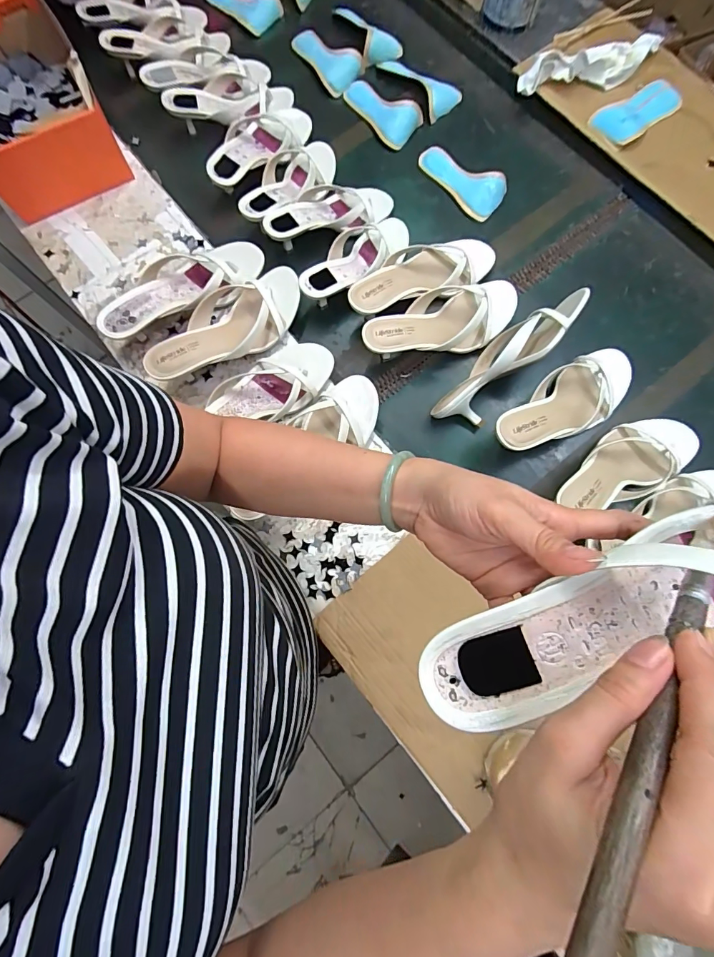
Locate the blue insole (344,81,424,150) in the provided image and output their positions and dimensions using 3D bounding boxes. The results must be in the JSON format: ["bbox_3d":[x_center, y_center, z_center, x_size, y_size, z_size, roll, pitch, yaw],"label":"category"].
[{"bbox_3d":[0.039,-0.680,0.779,0.155,0.027,0.080,43,98,12],"label":"blue insole"}]

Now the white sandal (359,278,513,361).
[{"bbox_3d":[0.132,-0.231,0.639,0.272,0.068,0.099,-22,74,-19],"label":"white sandal"}]

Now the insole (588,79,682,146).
[{"bbox_3d":[0.508,-0.666,0.758,0.190,0.013,0.080,-38,79,-7],"label":"insole"}]

